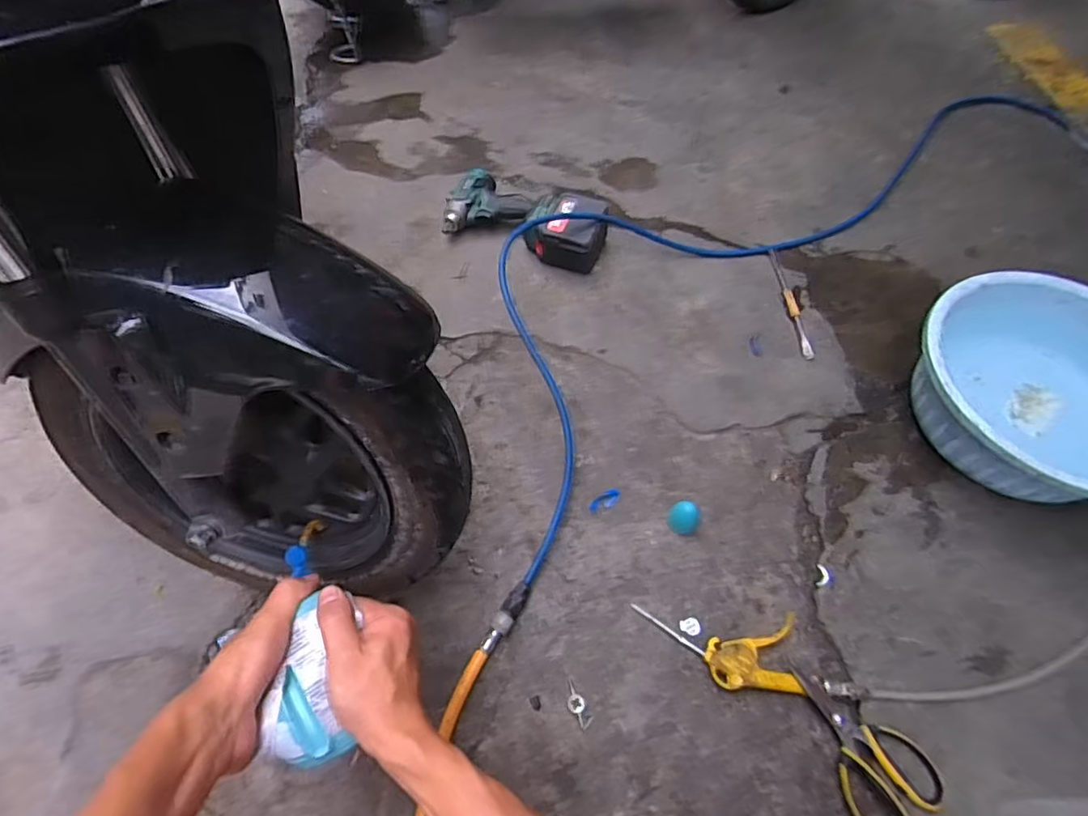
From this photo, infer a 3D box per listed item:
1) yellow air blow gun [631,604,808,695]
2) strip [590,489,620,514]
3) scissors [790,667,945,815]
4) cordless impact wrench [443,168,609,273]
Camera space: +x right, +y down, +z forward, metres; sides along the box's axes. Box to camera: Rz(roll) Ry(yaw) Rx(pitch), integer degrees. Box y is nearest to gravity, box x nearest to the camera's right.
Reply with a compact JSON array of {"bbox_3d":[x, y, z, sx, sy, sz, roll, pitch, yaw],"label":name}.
[{"bbox_3d":[0.210,0.283,0.678,0.187,0.028,0.090,3,55,1],"label":"yellow air blow gun"},{"bbox_3d":[0.083,0.127,0.783,0.046,0.005,0.022,-30,61,-21],"label":"strip"},{"bbox_3d":[0.340,0.374,0.629,0.103,0.028,0.172,-36,64,-23],"label":"scissors"},{"bbox_3d":[-0.033,-0.339,1.028,0.287,0.089,0.133,20,61,9],"label":"cordless impact wrench"}]

